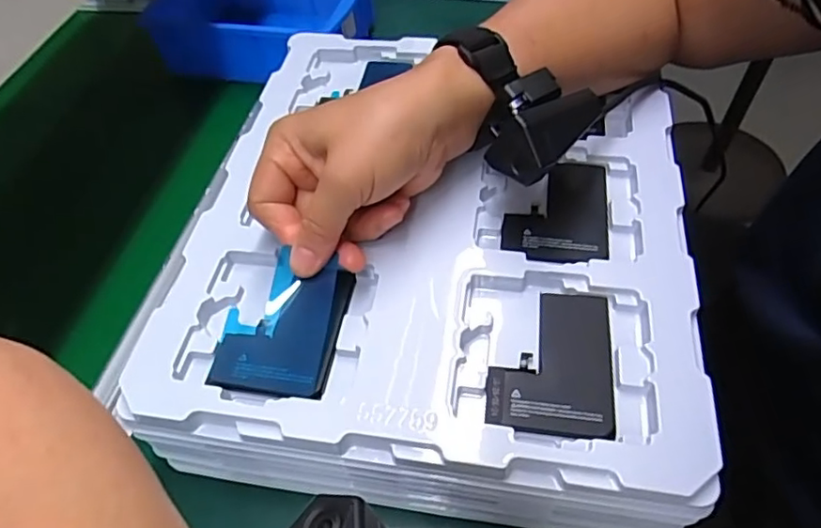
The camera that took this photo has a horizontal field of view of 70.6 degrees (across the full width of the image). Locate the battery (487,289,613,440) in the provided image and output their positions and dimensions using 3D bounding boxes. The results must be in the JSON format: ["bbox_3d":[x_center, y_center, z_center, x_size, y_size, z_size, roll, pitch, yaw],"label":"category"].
[{"bbox_3d":[0.069,0.046,0.285,0.058,0.004,0.076,3,54,10],"label":"battery"}]

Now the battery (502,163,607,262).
[{"bbox_3d":[0.087,-0.033,0.343,0.057,0.004,0.077,6,54,12],"label":"battery"}]

